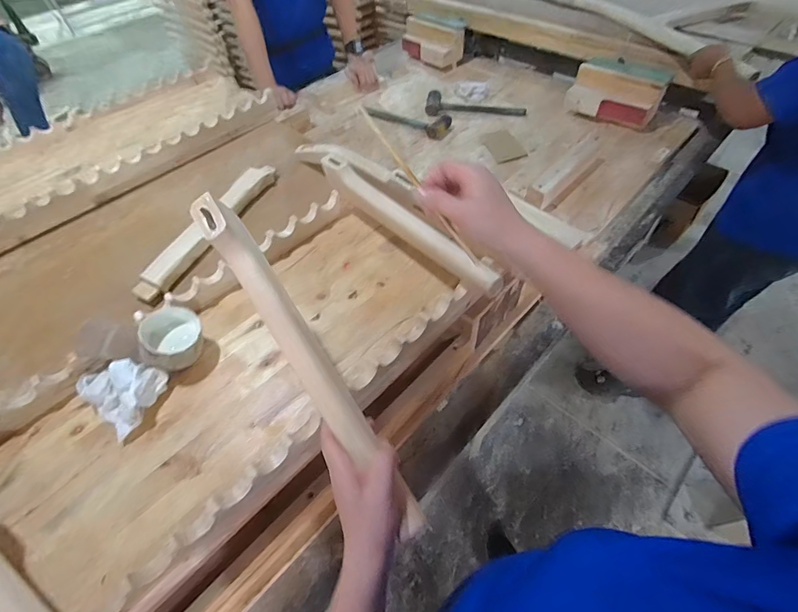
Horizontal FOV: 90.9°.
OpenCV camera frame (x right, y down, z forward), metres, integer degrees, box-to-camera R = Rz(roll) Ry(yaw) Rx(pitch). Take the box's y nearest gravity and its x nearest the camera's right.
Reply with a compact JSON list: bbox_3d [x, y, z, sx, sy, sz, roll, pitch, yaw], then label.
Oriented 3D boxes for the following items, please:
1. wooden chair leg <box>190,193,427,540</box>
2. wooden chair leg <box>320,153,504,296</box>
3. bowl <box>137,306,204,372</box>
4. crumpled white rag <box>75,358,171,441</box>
[{"bbox_3d":[-0.109,0.040,0.419,0.038,0.031,0.426,-32,75,-20],"label":"wooden chair leg"},{"bbox_3d":[0.001,-0.149,0.667,0.031,0.052,0.422,-37,59,-21],"label":"wooden chair leg"},{"bbox_3d":[-0.337,0.051,0.589,0.083,0.074,0.084,-2,52,2],"label":"bowl"},{"bbox_3d":[-0.401,0.114,0.572,0.126,0.042,0.096,32,60,25],"label":"crumpled white rag"}]

